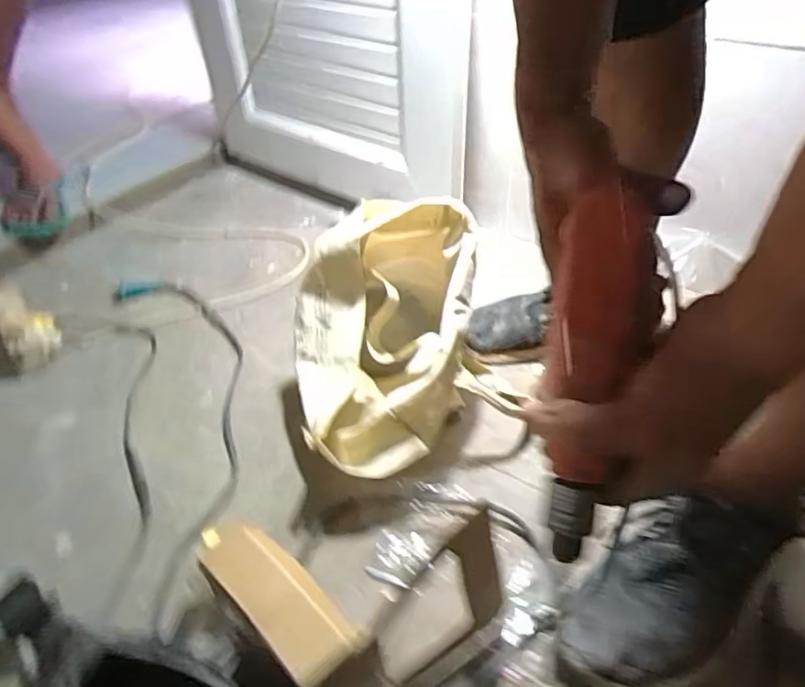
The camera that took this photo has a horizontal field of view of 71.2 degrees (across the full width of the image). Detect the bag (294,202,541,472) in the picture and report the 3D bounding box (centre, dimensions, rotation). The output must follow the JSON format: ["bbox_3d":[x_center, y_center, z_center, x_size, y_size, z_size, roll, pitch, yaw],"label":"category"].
[{"bbox_3d":[-0.017,-0.016,0.672,0.229,0.201,0.303,-10,41,-6],"label":"bag"}]

